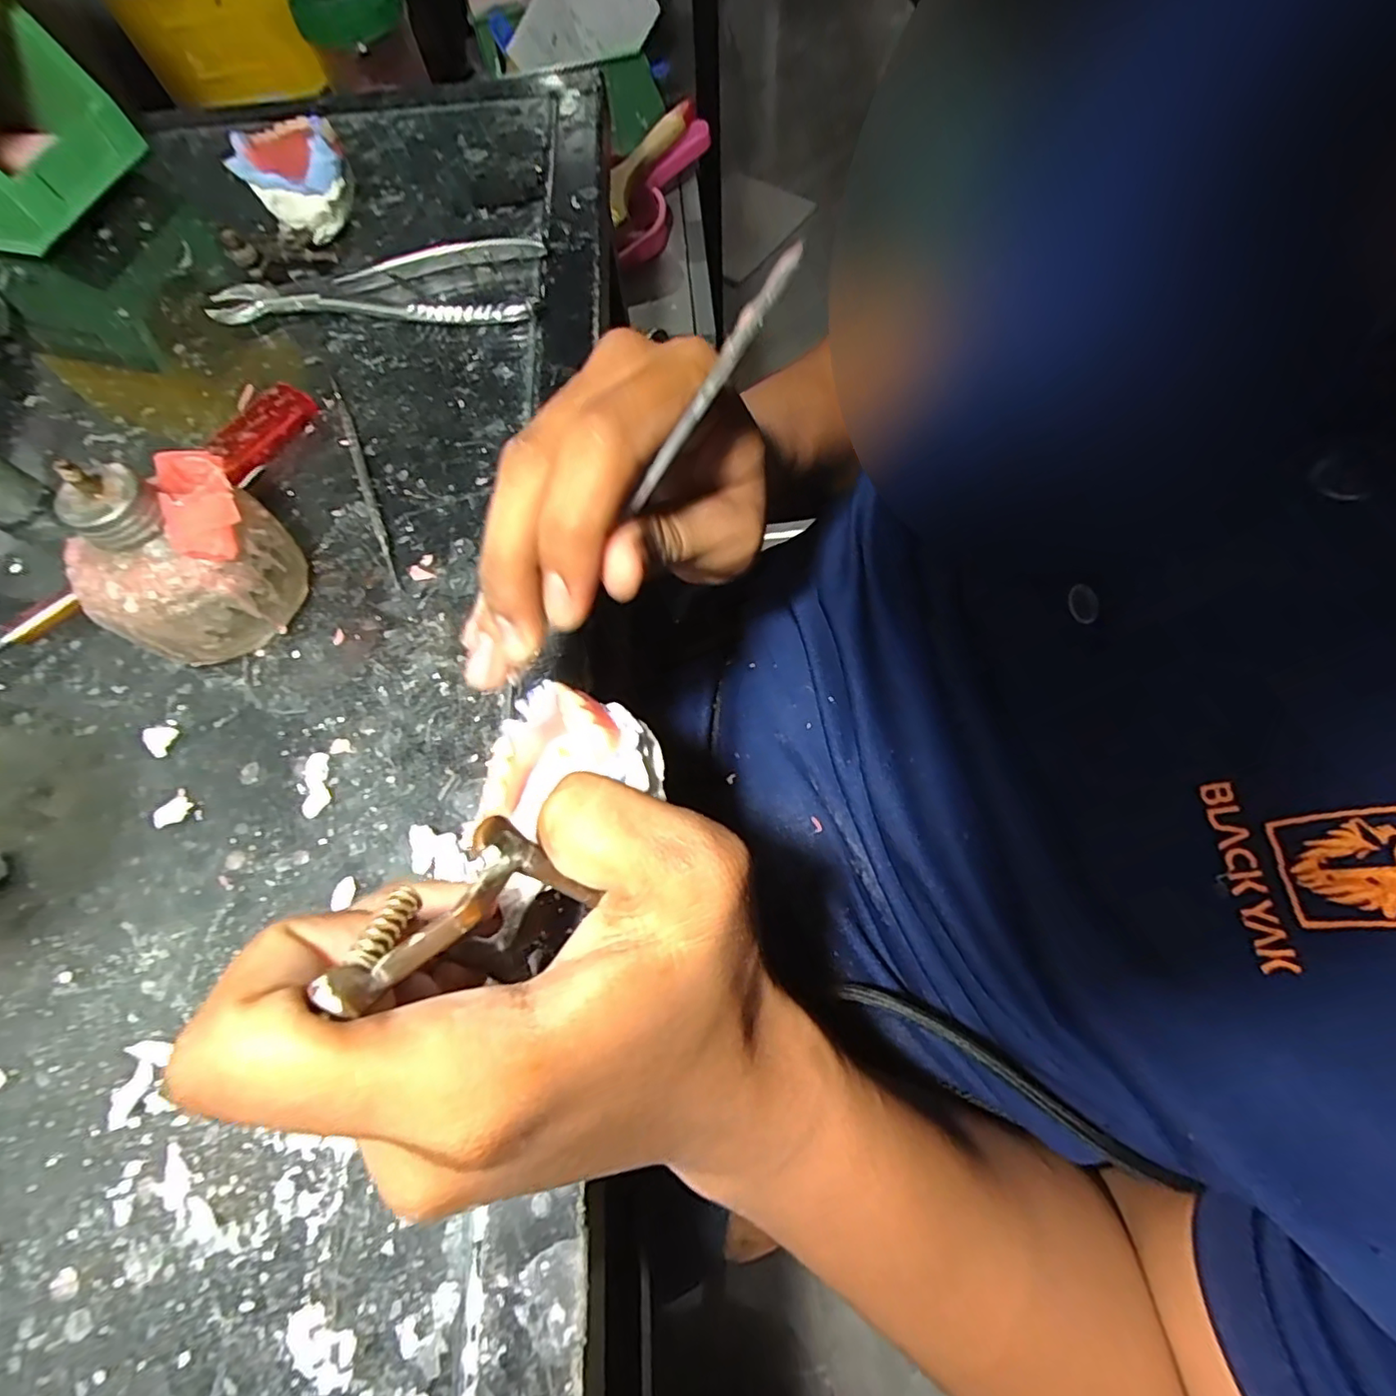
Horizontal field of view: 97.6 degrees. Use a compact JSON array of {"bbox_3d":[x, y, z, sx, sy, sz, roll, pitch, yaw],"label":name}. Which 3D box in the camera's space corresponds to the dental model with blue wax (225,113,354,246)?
[{"bbox_3d":[-0.243,-0.315,0.375,0.064,0.045,0.062,-28,69,-9],"label":"dental model with blue wax"}]

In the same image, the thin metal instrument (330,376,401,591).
[{"bbox_3d":[-0.170,-0.114,0.309,0.007,0.006,0.145,-23,69,-7],"label":"thin metal instrument"}]

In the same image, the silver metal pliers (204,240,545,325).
[{"bbox_3d":[-0.190,-0.244,0.362,0.188,0.015,0.064,0,68,3],"label":"silver metal pliers"}]

